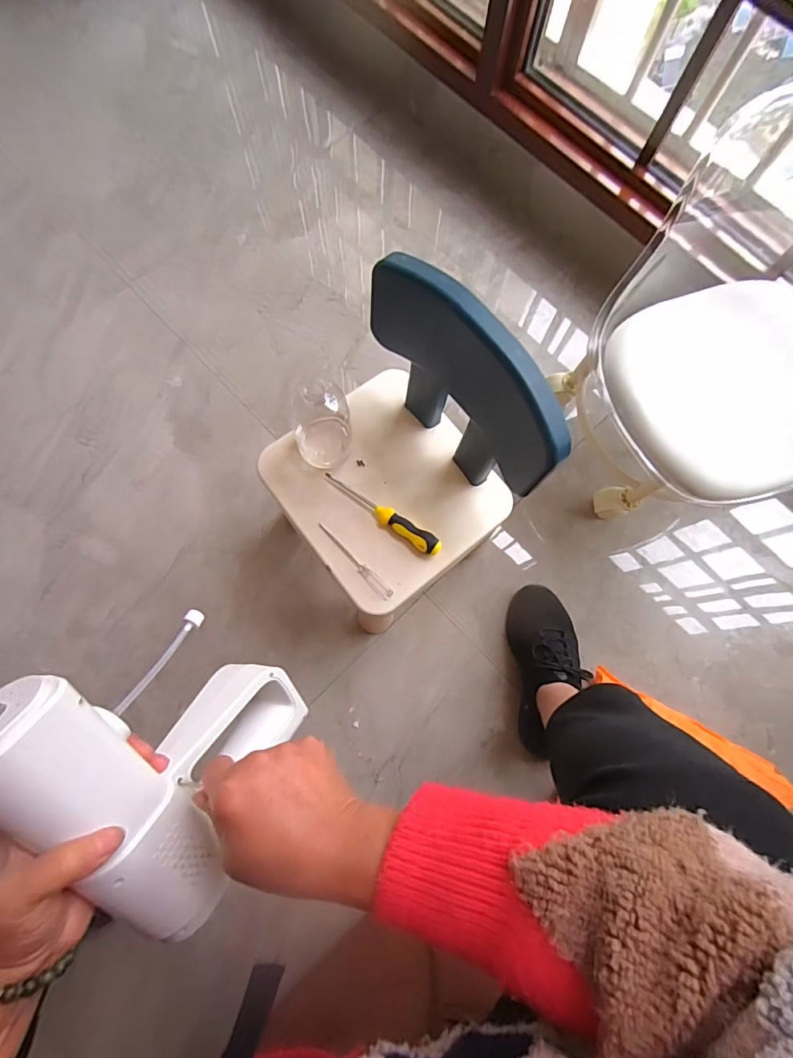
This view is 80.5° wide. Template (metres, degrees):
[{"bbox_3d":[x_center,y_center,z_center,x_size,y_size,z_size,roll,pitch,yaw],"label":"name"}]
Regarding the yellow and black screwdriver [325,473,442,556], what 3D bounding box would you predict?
[{"bbox_3d":[-0.017,-0.020,0.547,0.160,0.017,0.022,35,78,6],"label":"yellow and black screwdriver"}]

